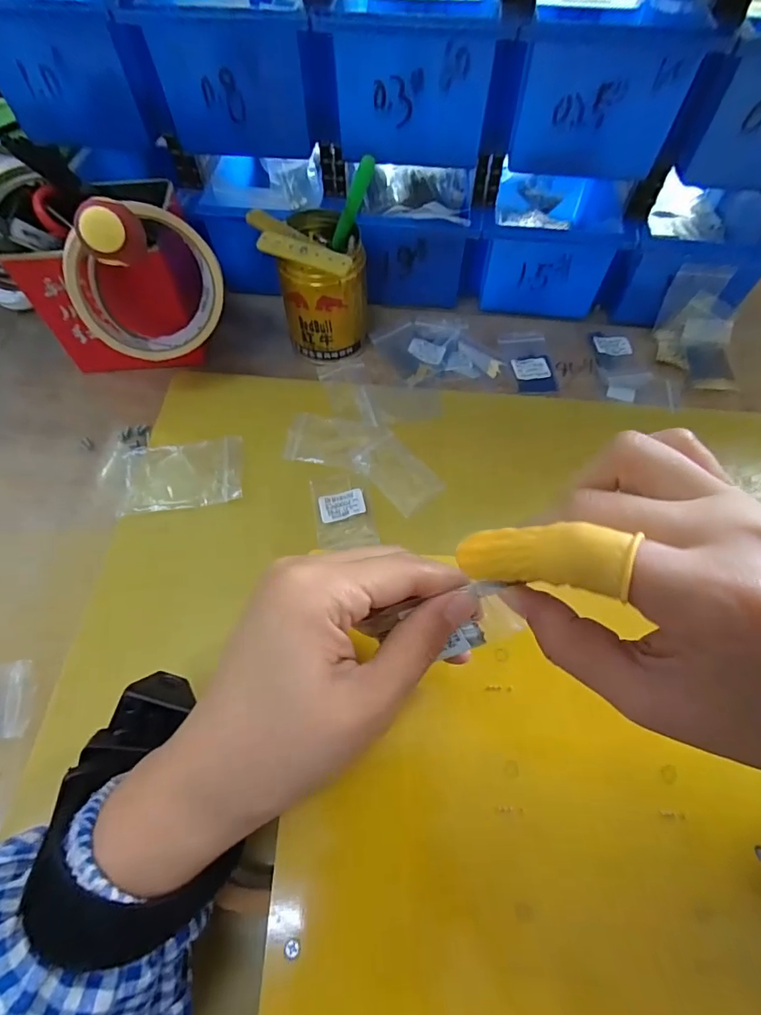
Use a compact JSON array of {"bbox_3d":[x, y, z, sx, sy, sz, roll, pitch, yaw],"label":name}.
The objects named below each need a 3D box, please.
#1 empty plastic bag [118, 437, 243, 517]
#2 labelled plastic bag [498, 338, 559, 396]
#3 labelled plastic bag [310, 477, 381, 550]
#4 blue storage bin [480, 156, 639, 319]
[{"bbox_3d":[-0.137,-0.023,0.339,0.081,0.004,0.055,-7,59,0],"label":"empty plastic bag"},{"bbox_3d":[0.122,-0.119,0.399,0.038,0.004,0.058,-4,62,-2],"label":"labelled plastic bag"},{"bbox_3d":[-0.025,0.002,0.324,0.038,0.005,0.055,-8,62,-5],"label":"labelled plastic bag"},{"bbox_3d":[0.145,-0.250,0.427,0.107,0.076,0.156,7,62,3],"label":"blue storage bin"}]

